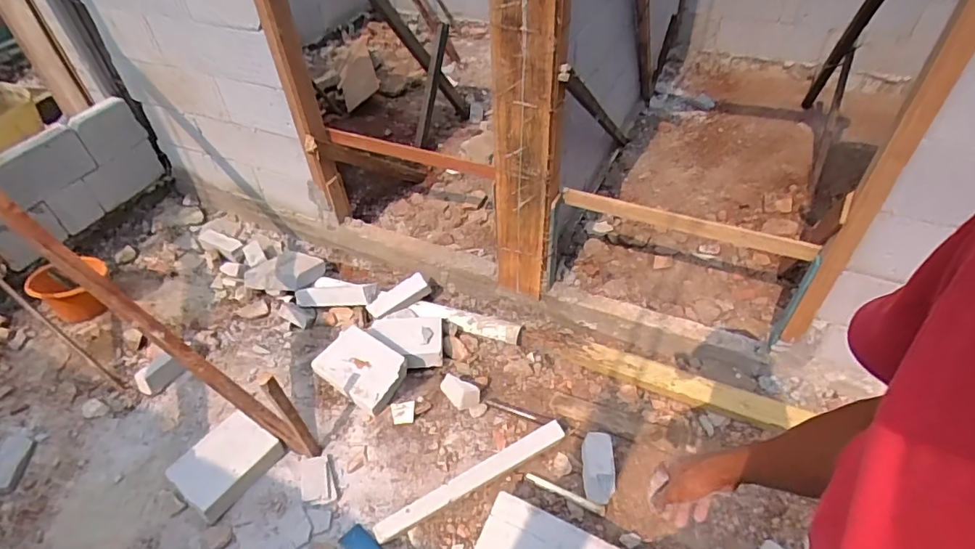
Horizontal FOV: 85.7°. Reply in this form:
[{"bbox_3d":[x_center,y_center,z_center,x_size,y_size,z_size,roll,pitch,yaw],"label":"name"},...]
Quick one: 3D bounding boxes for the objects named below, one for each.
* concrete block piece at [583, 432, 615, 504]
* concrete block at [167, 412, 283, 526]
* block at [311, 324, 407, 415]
[{"bbox_3d":[0.322,0.563,1.530,0.091,0.077,0.185,1,45,5],"label":"concrete block piece"},{"bbox_3d":[-0.775,0.552,1.560,0.206,0.097,0.264,26,49,27],"label":"concrete block"},{"bbox_3d":[-0.422,0.309,1.786,0.296,0.080,0.213,26,52,27],"label":"block"}]

